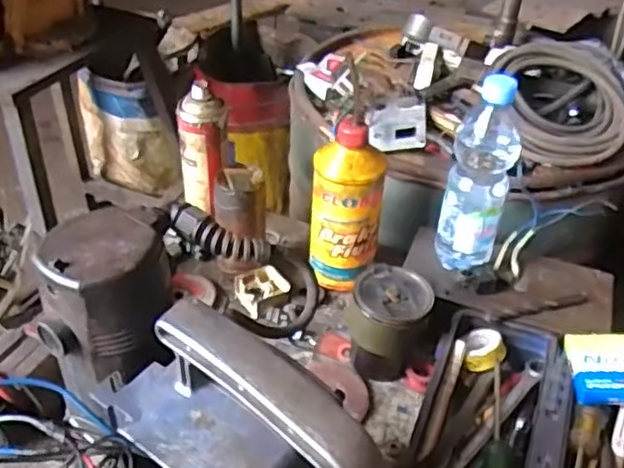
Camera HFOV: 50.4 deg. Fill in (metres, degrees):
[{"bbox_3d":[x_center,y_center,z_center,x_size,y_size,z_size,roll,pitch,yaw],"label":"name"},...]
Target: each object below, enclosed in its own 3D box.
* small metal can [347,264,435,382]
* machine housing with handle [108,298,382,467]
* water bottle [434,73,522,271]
[{"bbox_3d":[0.085,0.103,0.743,0.082,0.106,0.076,2,38,-2],"label":"small metal can"},{"bbox_3d":[-0.049,0.139,0.402,0.172,0.147,0.079,24,42,24],"label":"machine housing with handle"},{"bbox_3d":[0.181,-0.054,0.725,0.066,0.238,0.072,15,39,14],"label":"water bottle"}]

